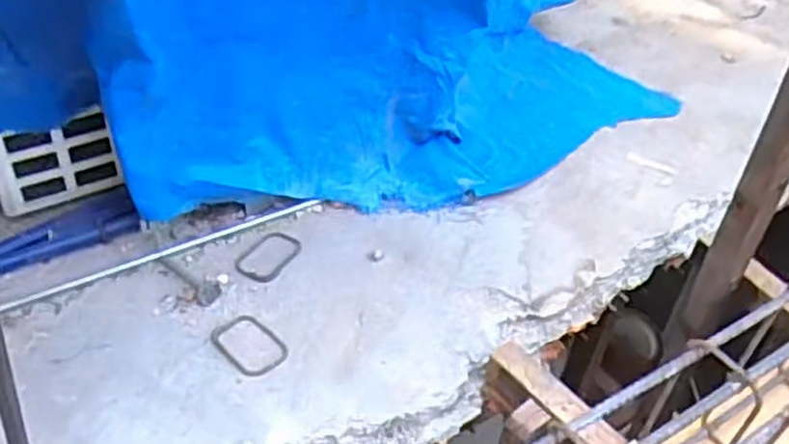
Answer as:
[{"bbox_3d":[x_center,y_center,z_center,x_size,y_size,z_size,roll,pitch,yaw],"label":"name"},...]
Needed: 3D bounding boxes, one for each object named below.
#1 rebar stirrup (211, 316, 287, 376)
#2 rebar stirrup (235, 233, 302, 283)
[{"bbox_3d":[-0.238,0.202,1.244,0.088,0.005,0.129,-32,53,-33],"label":"rebar stirrup"},{"bbox_3d":[-0.235,0.061,1.405,0.086,0.004,0.133,21,44,17],"label":"rebar stirrup"}]

